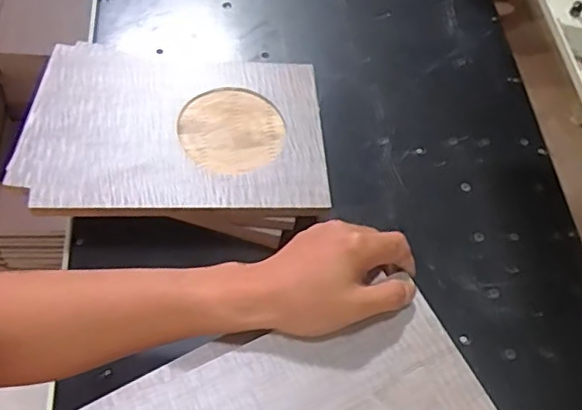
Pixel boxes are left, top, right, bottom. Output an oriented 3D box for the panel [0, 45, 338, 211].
[{"bbox_3d":[-0.125,-0.088,0.669,0.317,0.022,0.230,3,56,-7],"label":"panel"}]

